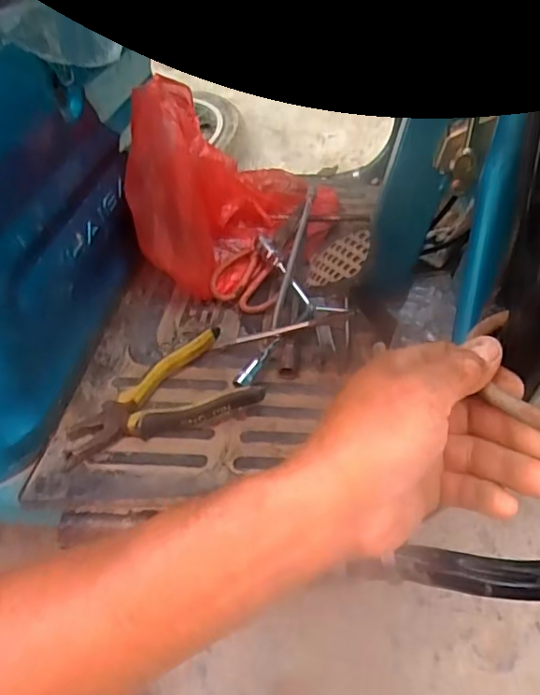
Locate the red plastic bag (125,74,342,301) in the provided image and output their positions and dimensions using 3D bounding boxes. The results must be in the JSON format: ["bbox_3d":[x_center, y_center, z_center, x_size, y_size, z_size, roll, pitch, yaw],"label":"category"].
[{"bbox_3d":[-0.042,-0.216,0.707,0.166,0.218,0.284,26,53,32],"label":"red plastic bag"}]

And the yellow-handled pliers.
[{"bbox_3d":[-0.115,0.045,0.574,0.194,0.030,0.110,-16,43,-7],"label":"yellow-handled pliers"}]

